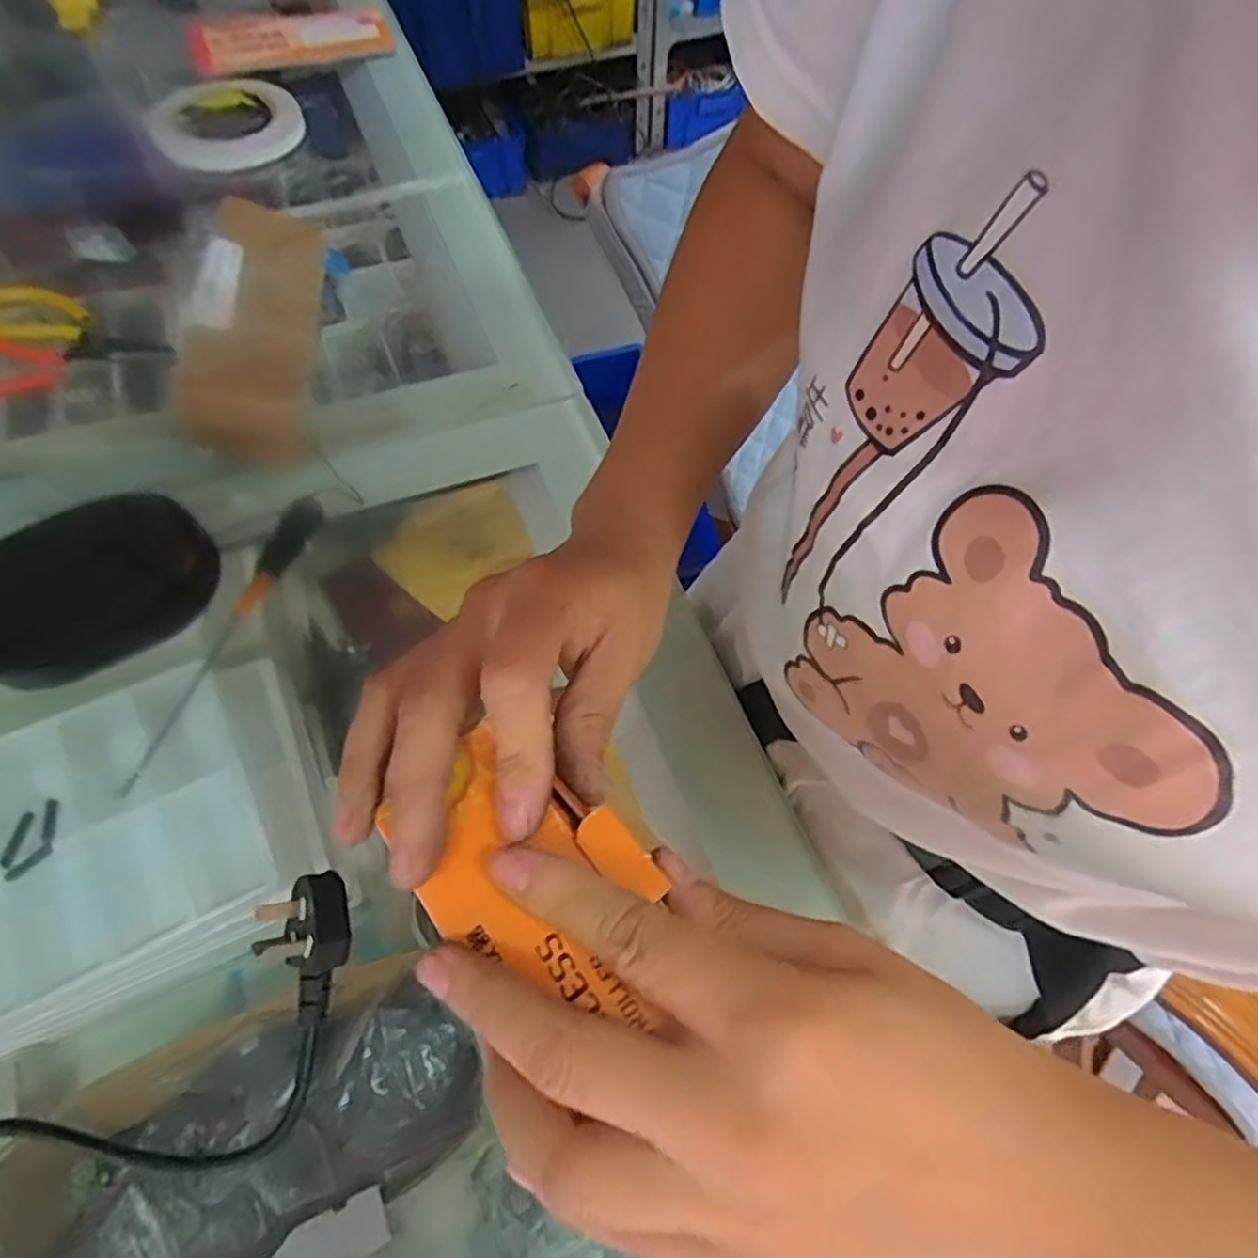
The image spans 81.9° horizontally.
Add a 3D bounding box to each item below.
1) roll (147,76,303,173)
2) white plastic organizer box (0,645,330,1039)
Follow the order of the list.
[{"bbox_3d":[-0.335,-0.426,0.606,0.112,0.031,0.109,1,61,-2],"label":"roll"},{"bbox_3d":[-0.354,0.141,0.469,0.278,0.064,0.193,-24,65,-15],"label":"white plastic organizer box"}]

